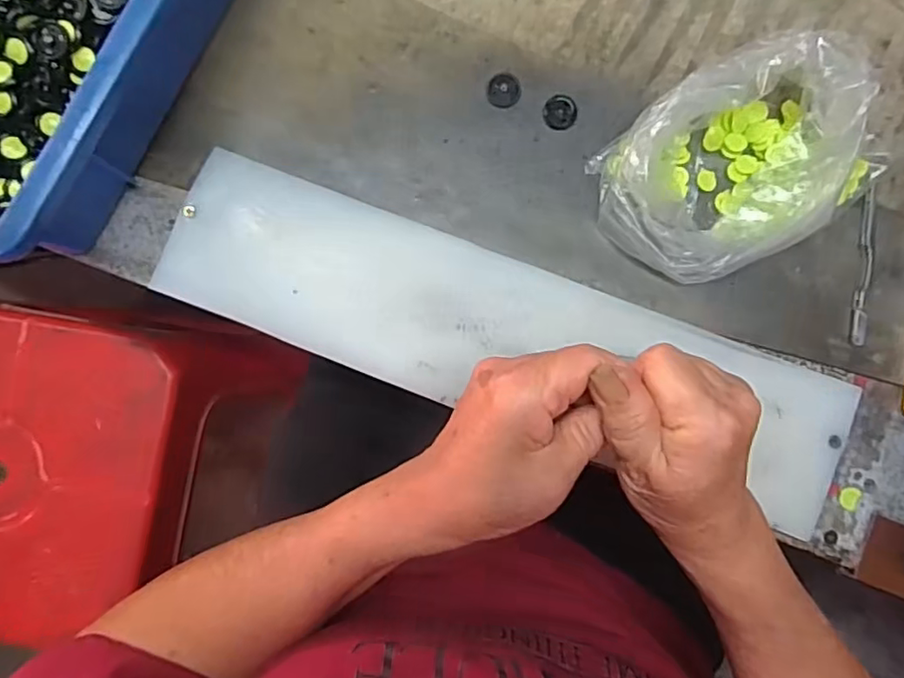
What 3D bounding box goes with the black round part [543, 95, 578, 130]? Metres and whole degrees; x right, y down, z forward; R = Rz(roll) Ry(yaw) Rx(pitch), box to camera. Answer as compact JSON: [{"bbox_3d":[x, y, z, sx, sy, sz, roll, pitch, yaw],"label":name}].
[{"bbox_3d":[0.066,-0.139,0.369,0.020,0.004,0.022,0,86,1],"label":"black round part"}]

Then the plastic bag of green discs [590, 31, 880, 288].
[{"bbox_3d":[0.162,-0.097,0.338,0.153,0.058,0.103,-28,86,-2],"label":"plastic bag of green discs"}]

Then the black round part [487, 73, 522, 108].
[{"bbox_3d":[0.032,-0.154,0.374,0.020,0.005,0.022,0,86,1],"label":"black round part"}]

